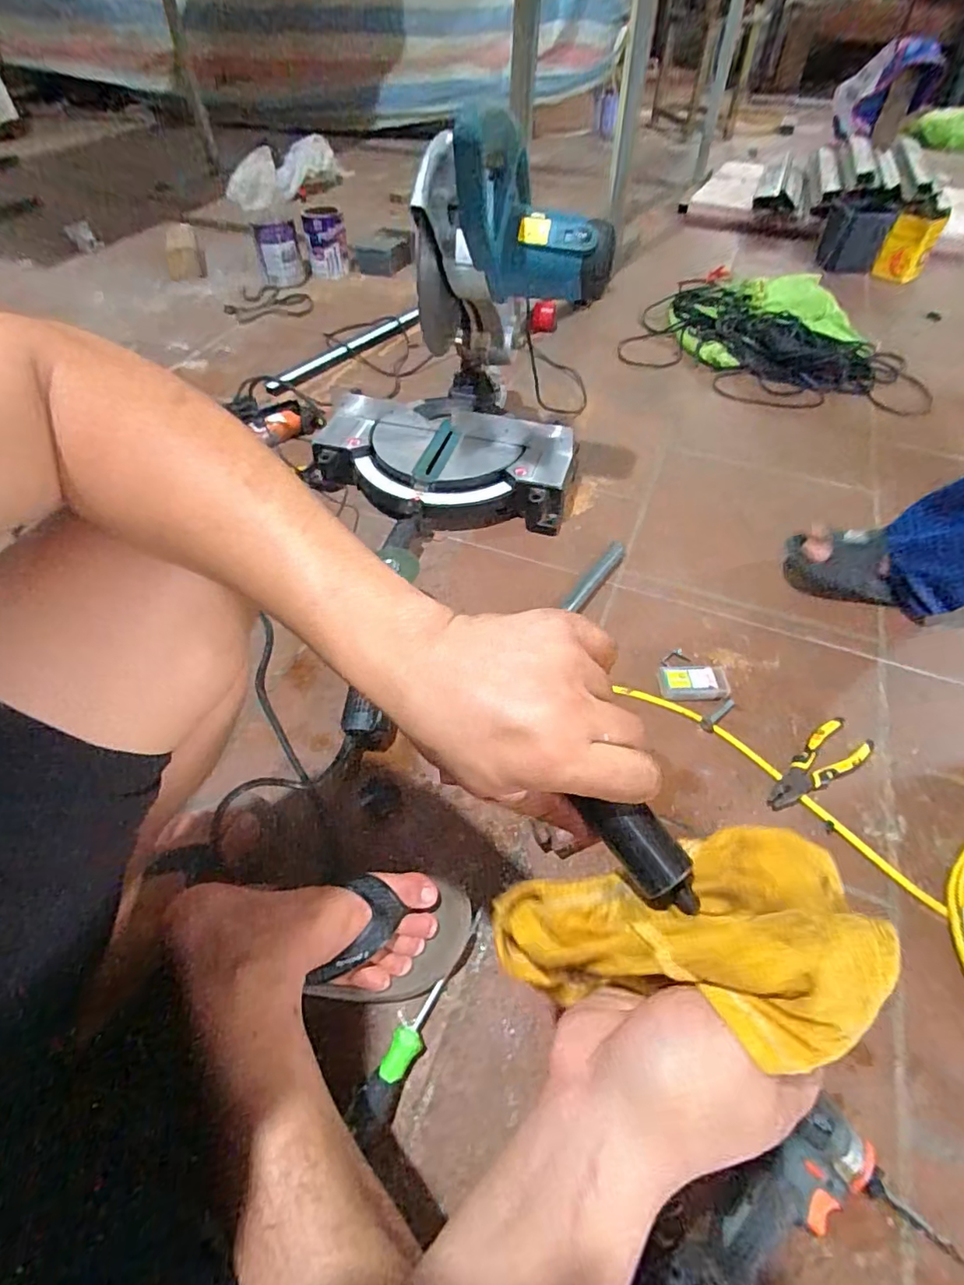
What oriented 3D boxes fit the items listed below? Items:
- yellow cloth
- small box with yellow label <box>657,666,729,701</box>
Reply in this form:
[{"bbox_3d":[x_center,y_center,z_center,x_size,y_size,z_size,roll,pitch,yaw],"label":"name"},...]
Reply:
[{"bbox_3d":[0.083,0.143,0.285,0.203,0.047,0.096,-24,37,41],"label":"yellow cloth"},{"bbox_3d":[0.298,0.060,0.781,0.097,0.023,0.051,-2,51,0],"label":"small box with yellow label"}]

